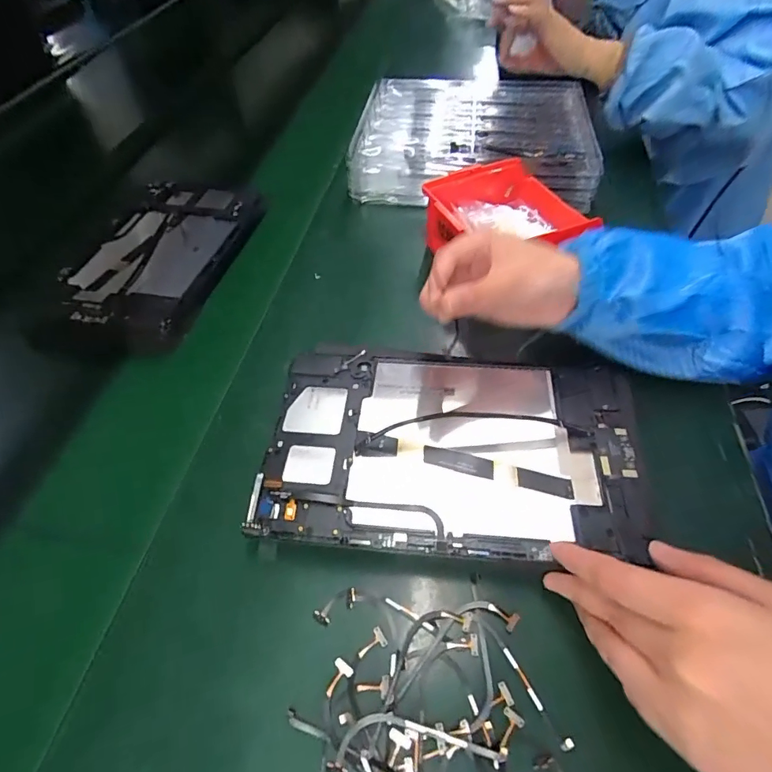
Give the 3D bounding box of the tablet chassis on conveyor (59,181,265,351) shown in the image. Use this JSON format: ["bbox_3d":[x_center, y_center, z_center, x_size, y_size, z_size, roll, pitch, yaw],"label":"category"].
[{"bbox_3d":[-0.248,-0.149,0.516,0.168,0.029,0.252,13,54,11],"label":"tablet chassis on conveyor"}]

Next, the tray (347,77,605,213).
[{"bbox_3d":[0.111,-0.322,0.597,0.284,0.064,0.238,5,54,9],"label":"tray"}]

